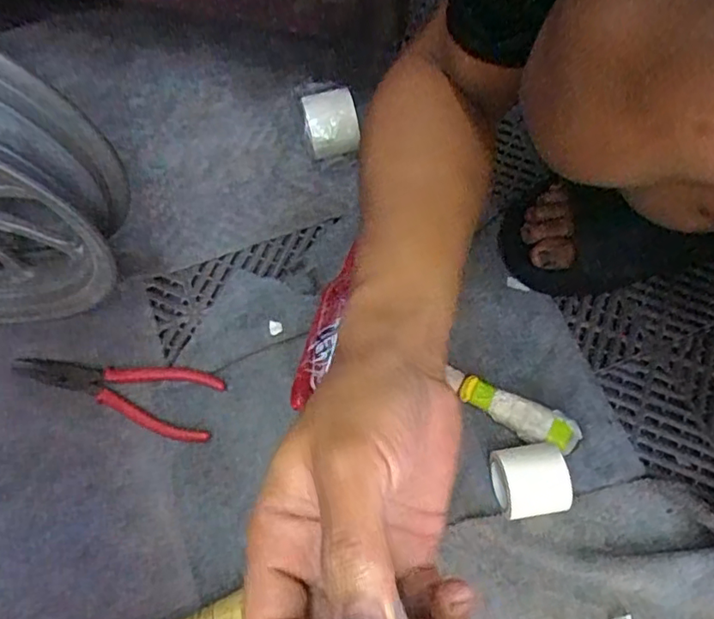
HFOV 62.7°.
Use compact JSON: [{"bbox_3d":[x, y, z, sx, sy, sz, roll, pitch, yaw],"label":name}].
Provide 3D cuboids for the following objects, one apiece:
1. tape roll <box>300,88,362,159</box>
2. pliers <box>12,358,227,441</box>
[{"bbox_3d":[-0.028,-0.193,0.615,0.054,0.054,0.063,-10,68,-3],"label":"tape roll"},{"bbox_3d":[-0.223,0.069,0.539,0.198,0.013,0.061,14,68,7],"label":"pliers"}]

